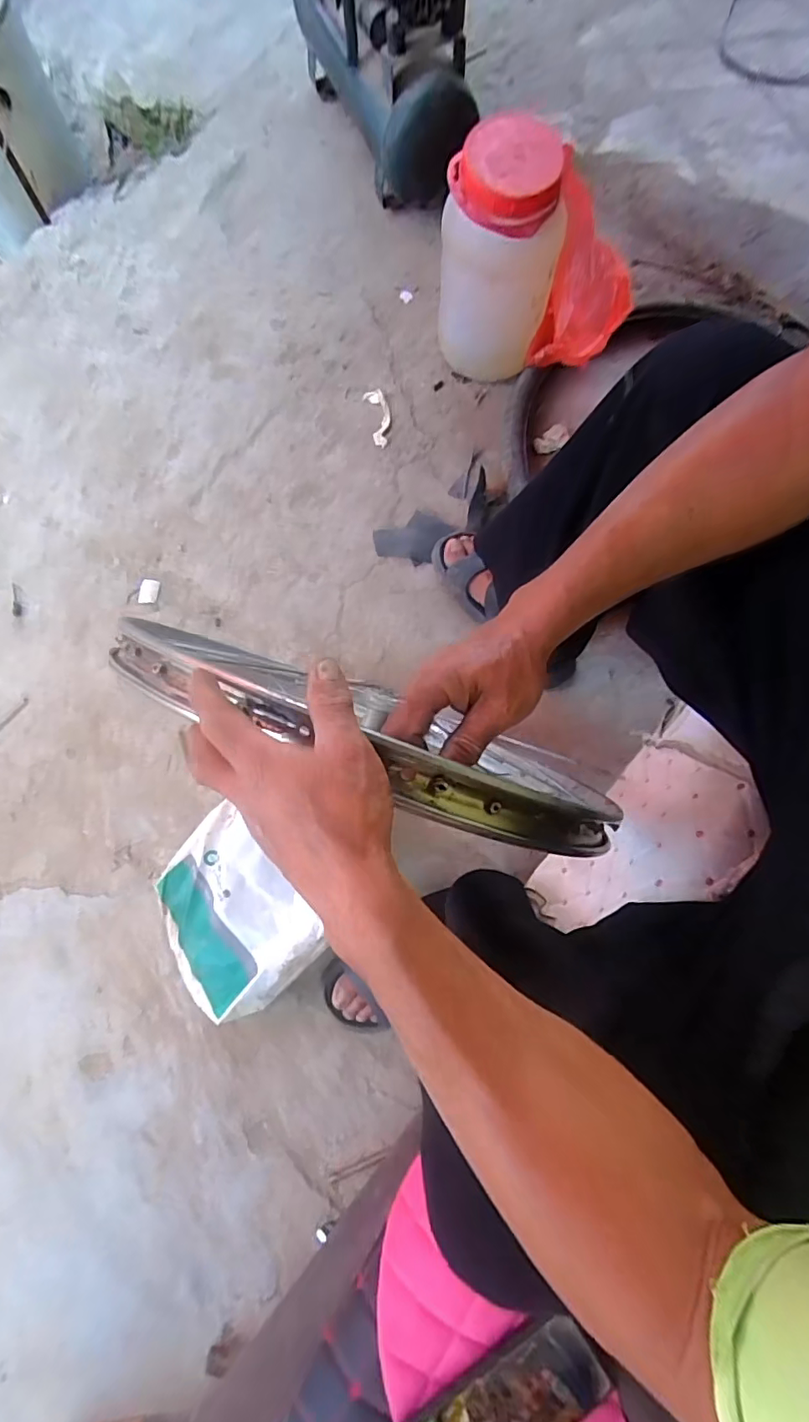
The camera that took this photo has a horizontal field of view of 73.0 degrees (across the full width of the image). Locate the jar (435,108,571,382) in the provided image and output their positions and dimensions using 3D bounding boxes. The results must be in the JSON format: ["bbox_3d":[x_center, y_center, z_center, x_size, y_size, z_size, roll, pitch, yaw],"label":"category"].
[{"bbox_3d":[0.146,-0.701,0.853,0.169,0.289,0.168,6,80,3],"label":"jar"}]

